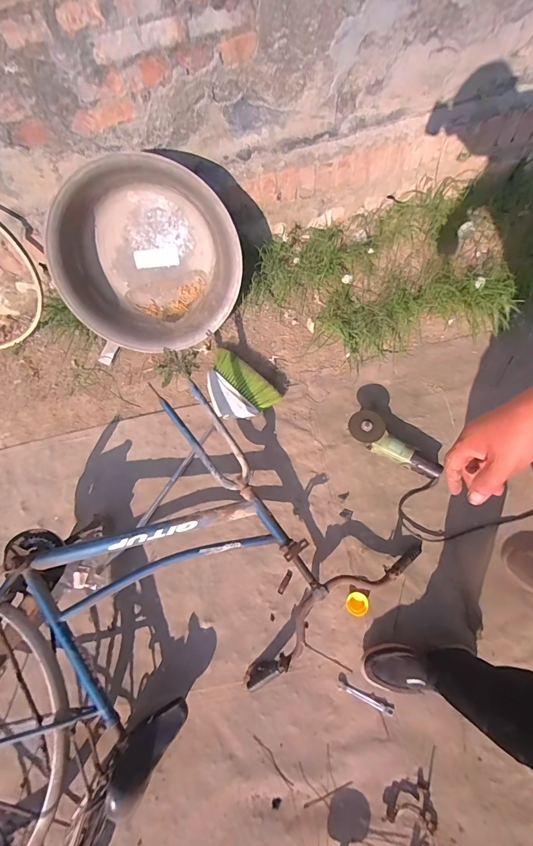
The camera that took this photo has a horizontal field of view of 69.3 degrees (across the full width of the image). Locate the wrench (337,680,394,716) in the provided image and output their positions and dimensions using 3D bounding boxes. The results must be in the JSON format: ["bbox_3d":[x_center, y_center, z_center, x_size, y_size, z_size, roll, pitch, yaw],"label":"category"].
[{"bbox_3d":[0.234,0.662,0.926,0.129,0.013,0.019,21,69,12],"label":"wrench"}]

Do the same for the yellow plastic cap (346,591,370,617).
[{"bbox_3d":[0.239,0.479,1.019,0.056,0.037,0.057,-2,67,6],"label":"yellow plastic cap"}]

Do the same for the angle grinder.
[{"bbox_3d":[0.373,0.059,1.117,0.279,0.091,0.097,25,73,17],"label":"angle grinder"}]

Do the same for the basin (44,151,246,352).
[{"bbox_3d":[-0.397,-0.572,1.328,0.587,0.569,0.250,-16,37,-2],"label":"basin"}]

